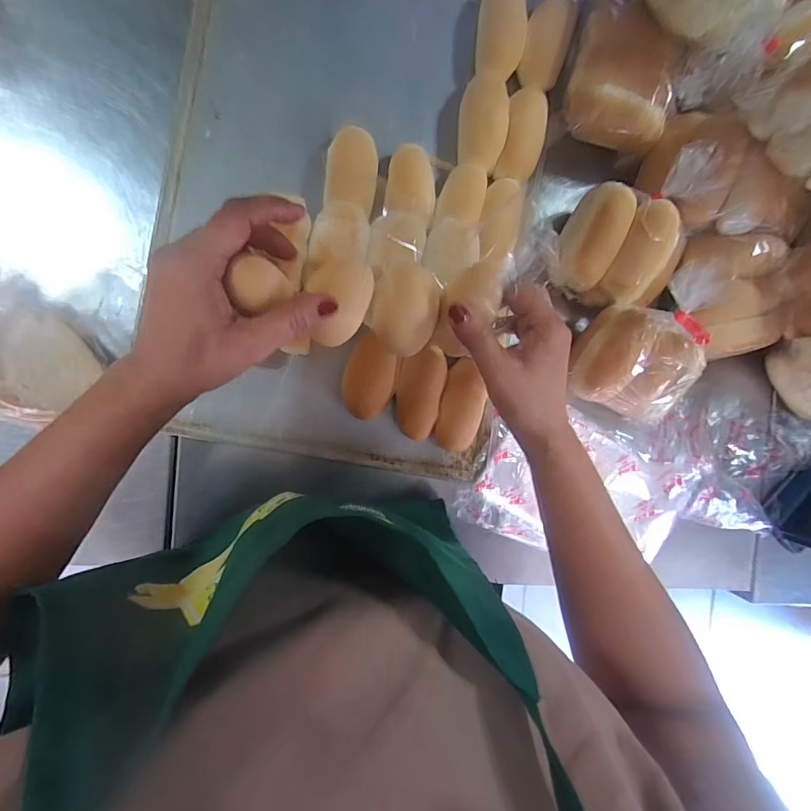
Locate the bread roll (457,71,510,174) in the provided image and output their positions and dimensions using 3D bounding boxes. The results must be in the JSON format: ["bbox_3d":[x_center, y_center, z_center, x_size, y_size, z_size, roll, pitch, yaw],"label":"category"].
[{"bbox_3d":[0.070,-0.259,0.407,0.042,0.034,0.085,1,93,-9],"label":"bread roll"}]

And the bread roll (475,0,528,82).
[{"bbox_3d":[0.087,-0.344,0.402,0.041,0.027,0.075,4,92,-9],"label":"bread roll"}]

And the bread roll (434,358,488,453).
[{"bbox_3d":[0.050,-0.001,0.416,0.039,0.033,0.083,10,91,-9],"label":"bread roll"}]

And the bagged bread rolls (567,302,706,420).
[{"bbox_3d":[0.214,-0.041,0.405,0.101,0.053,0.095,0,128,0],"label":"bagged bread rolls"}]

